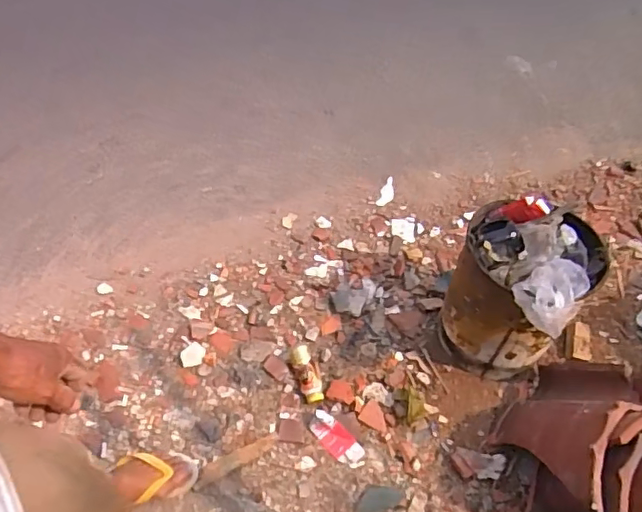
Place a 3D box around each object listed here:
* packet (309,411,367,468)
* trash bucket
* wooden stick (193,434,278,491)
[{"bbox_3d":[0.036,0.412,1.255,0.143,0.016,0.059,41,62,13],"label":"packet"},{"bbox_3d":[0.408,0.079,1.231,0.251,0.402,0.244,4,61,-8],"label":"trash bucket"},{"bbox_3d":[-0.187,0.443,1.225,0.196,0.009,0.038,-24,68,-22],"label":"wooden stick"}]

